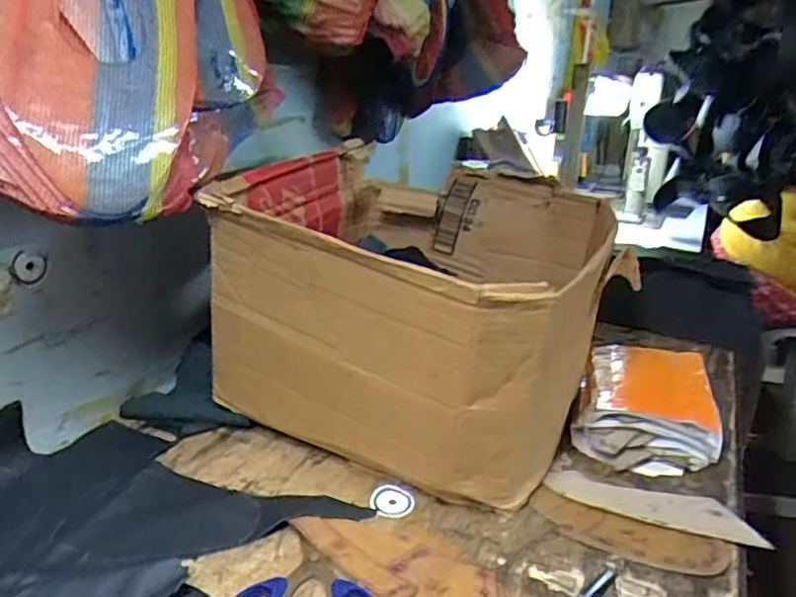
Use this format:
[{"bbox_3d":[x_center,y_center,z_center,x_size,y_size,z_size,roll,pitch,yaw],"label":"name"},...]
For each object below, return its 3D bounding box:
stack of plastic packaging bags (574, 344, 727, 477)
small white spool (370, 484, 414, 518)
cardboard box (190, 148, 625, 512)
[{"bbox_3d":[0.282,0.116,0.715,0.143,0.053,0.220,8,20,18],"label":"stack of plastic packaging bags"},{"bbox_3d":[-0.006,0.185,0.577,0.039,0.010,0.035,4,19,6],"label":"small white spool"},{"bbox_3d":[0.044,-0.002,0.730,0.358,0.258,0.446,10,21,24],"label":"cardboard box"}]

